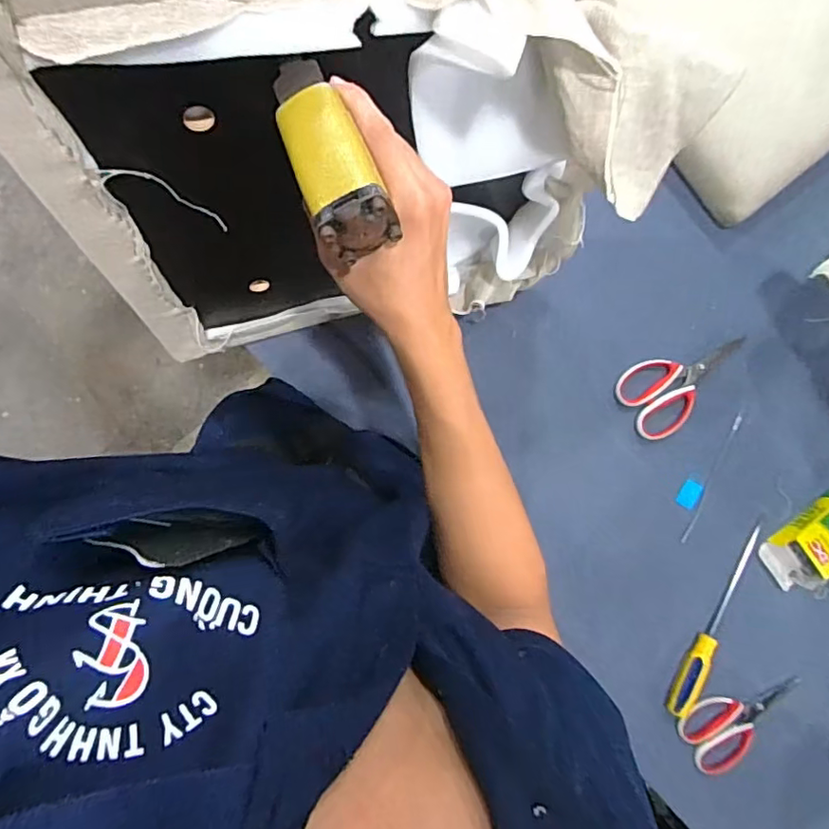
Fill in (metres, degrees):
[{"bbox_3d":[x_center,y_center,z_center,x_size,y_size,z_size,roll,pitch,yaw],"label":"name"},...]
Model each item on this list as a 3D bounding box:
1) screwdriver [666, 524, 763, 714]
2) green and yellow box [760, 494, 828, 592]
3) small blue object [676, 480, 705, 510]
[{"bbox_3d":[0.407,0.280,0.757,0.034,0.029,0.269,24,91,-5],"label":"screwdriver"},{"bbox_3d":[0.561,0.167,0.755,0.172,0.039,0.089,-43,95,-1],"label":"green and yellow box"},{"bbox_3d":[0.374,0.109,0.760,0.027,0.004,0.035,28,91,-5],"label":"small blue object"}]

